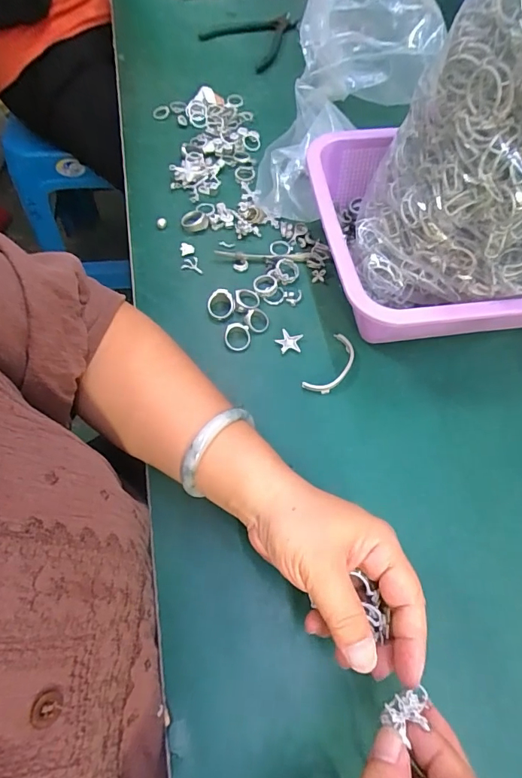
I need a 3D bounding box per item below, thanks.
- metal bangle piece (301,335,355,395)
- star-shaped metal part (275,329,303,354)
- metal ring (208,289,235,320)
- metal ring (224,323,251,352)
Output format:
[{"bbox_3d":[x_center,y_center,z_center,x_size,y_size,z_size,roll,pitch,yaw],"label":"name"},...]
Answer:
[{"bbox_3d":[0.064,-0.021,0.385,0.027,0.006,0.065,30,65,12],"label":"metal bangle piece"},{"bbox_3d":[0.025,-0.042,0.396,0.023,0.004,0.022,20,63,8],"label":"star-shaped metal part"},{"bbox_3d":[-0.037,-0.079,0.408,0.024,0.017,0.025,1,62,-2],"label":"metal ring"},{"bbox_3d":[-0.021,-0.047,0.395,0.023,0.004,0.025,1,81,-7],"label":"metal ring"}]

